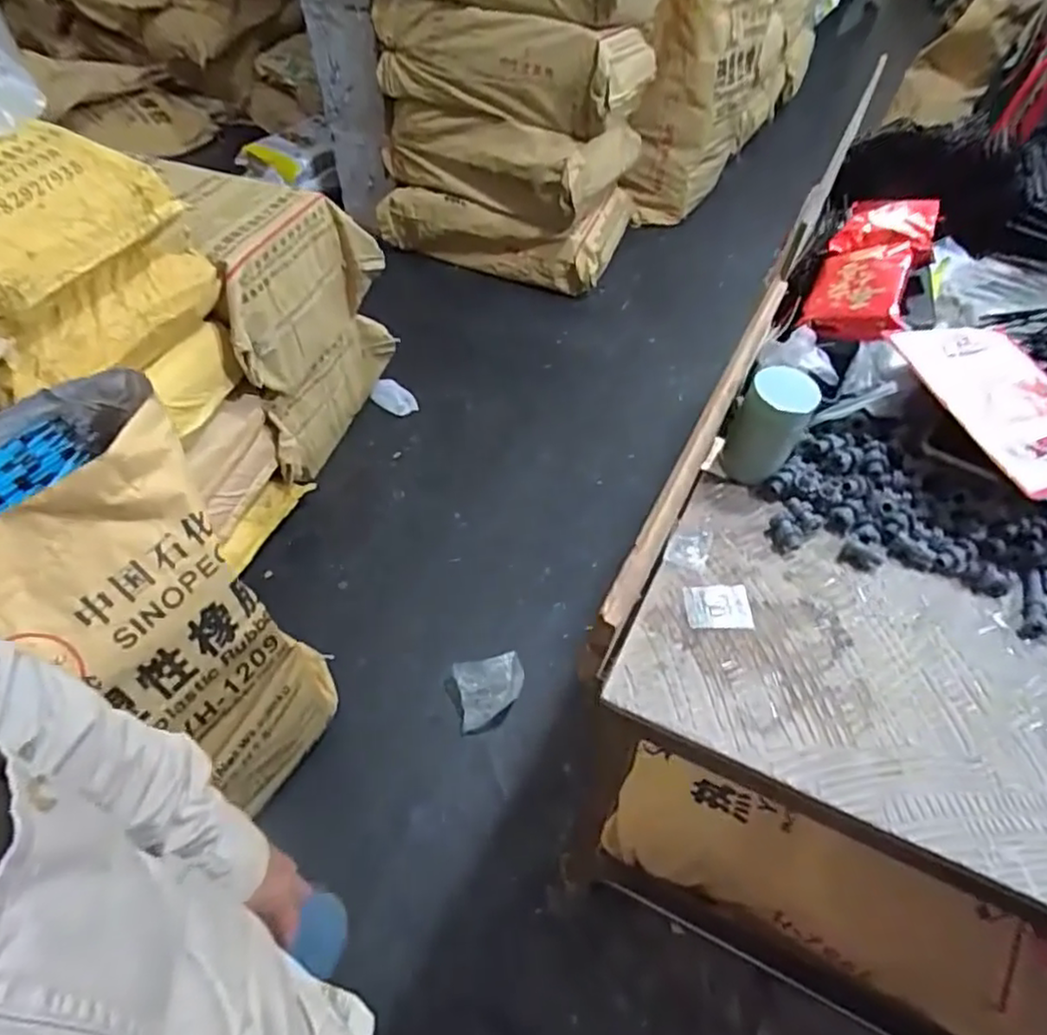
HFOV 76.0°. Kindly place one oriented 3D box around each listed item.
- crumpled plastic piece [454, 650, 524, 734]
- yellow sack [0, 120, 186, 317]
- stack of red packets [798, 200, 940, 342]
[{"bbox_3d":[-0.066,0.342,1.358,0.149,0.028,0.131,-17,54,-13],"label":"crumpled plastic piece"},{"bbox_3d":[-0.720,-0.444,0.984,0.192,0.139,0.399,22,55,16],"label":"yellow sack"},{"bbox_3d":[0.422,-0.310,0.805,0.111,0.045,0.298,22,55,16],"label":"stack of red packets"}]

